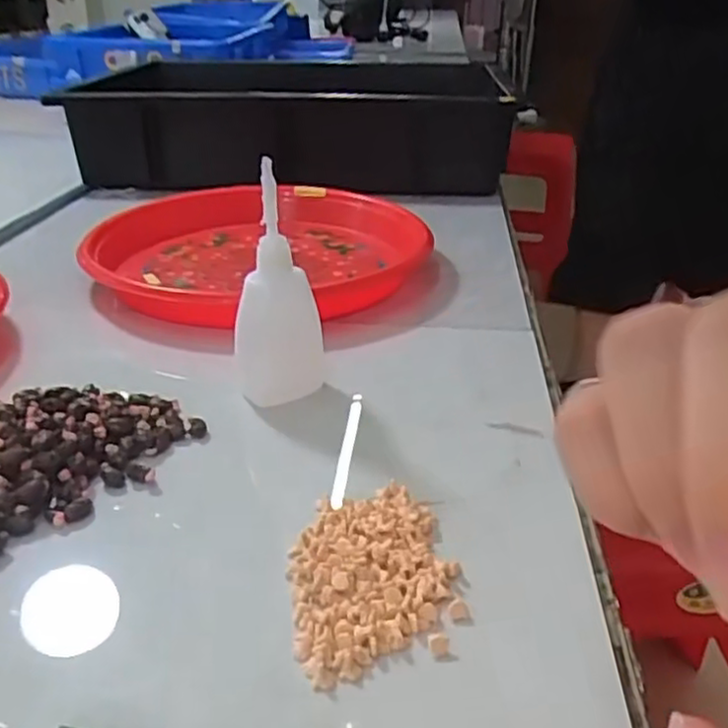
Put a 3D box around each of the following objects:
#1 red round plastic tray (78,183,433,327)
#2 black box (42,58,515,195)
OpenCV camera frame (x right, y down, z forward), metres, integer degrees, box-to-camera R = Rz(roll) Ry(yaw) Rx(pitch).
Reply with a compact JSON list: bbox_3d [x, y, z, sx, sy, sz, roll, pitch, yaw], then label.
[{"bbox_3d":[-0.077,-0.086,0.533,0.234,0.030,0.225,2,28,-1],"label":"red round plastic tray"},{"bbox_3d":[-0.064,-0.279,0.831,0.417,0.096,0.338,3,28,1],"label":"black box"}]

